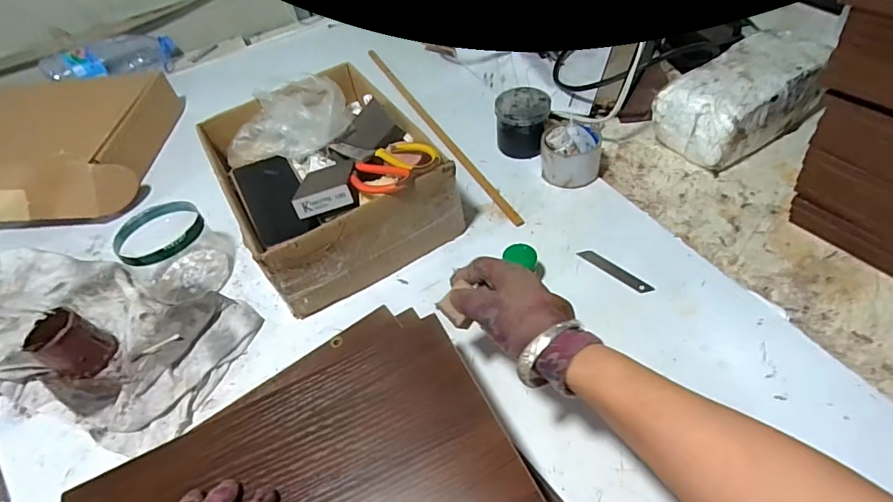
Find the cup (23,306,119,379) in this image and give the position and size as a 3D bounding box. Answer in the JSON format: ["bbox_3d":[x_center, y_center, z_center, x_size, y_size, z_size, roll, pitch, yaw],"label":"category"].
[{"bbox_3d":[-0.445,0.106,0.555,0.064,0.060,0.059,-5,50,6],"label":"cup"}]

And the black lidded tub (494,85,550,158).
[{"bbox_3d":[0.117,-0.194,0.734,0.079,0.085,0.082,-5,50,6],"label":"black lidded tub"}]

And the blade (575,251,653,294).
[{"bbox_3d":[0.206,0.024,0.580,0.018,0.004,0.095,-37,54,-21],"label":"blade"}]

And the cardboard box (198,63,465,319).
[{"bbox_3d":[-0.166,-0.105,0.651,0.250,0.127,0.321,-29,52,-15],"label":"cardboard box"}]

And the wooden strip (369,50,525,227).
[{"bbox_3d":[-0.027,-0.226,0.822,0.019,0.012,0.577,-25,51,-11],"label":"wooden strip"}]

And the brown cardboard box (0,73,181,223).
[{"bbox_3d":[-0.718,-0.181,0.804,0.417,0.115,0.280,-9,49,2],"label":"brown cardboard box"}]

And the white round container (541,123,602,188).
[{"bbox_3d":[0.180,-0.145,0.684,0.083,0.078,0.084,3,51,12],"label":"white round container"}]

